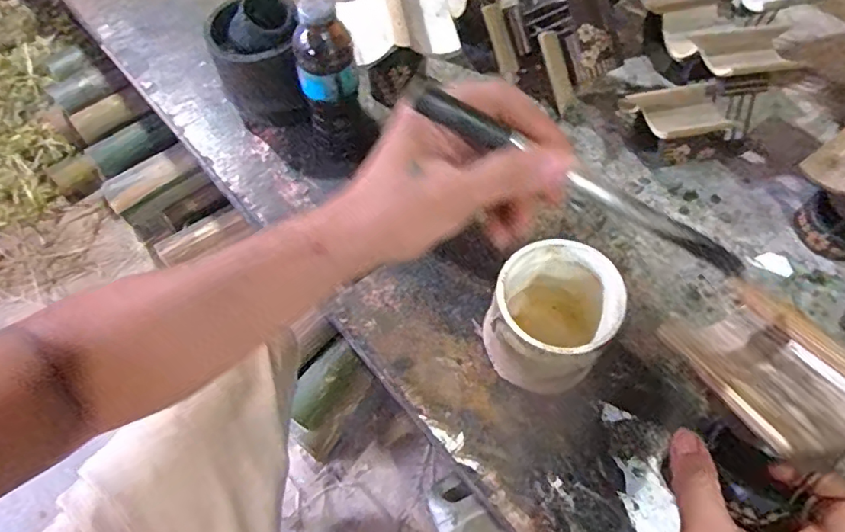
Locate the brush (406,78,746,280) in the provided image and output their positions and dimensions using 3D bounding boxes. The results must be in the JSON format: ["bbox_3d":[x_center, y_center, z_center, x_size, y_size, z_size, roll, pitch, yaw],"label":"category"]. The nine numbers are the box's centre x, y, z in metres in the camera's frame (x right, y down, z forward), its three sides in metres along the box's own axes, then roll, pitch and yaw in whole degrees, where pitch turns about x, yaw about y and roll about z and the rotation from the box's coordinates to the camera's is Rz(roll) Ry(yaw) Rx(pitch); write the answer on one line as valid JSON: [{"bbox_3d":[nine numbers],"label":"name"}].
[{"bbox_3d":[0.089,-0.042,0.288,0.213,0.013,0.015,26,62,-10],"label":"brush"}]

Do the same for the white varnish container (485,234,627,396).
[{"bbox_3d":[0.105,0.048,0.460,0.094,0.120,0.091,1,62,-1],"label":"white varnish container"}]

